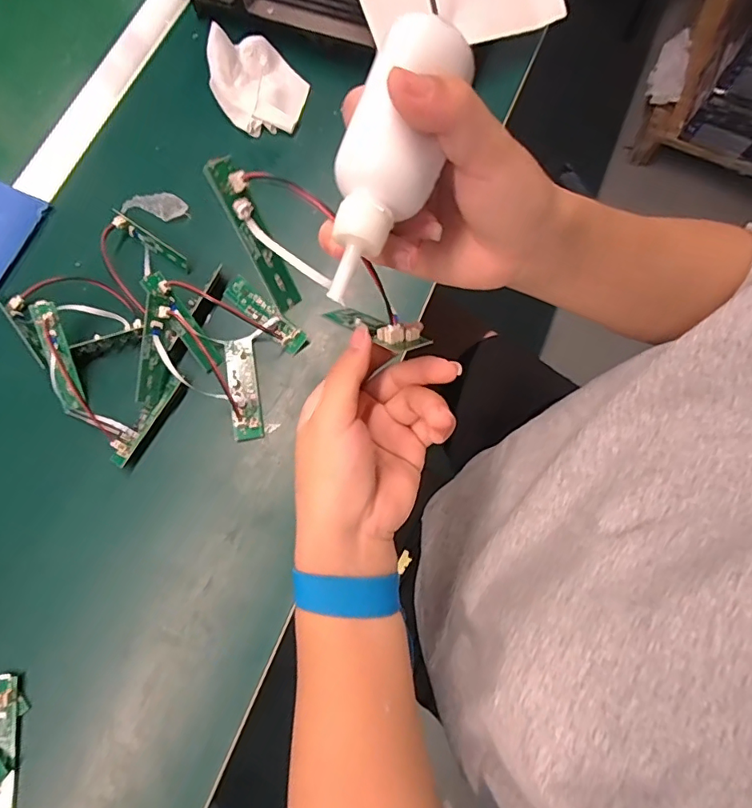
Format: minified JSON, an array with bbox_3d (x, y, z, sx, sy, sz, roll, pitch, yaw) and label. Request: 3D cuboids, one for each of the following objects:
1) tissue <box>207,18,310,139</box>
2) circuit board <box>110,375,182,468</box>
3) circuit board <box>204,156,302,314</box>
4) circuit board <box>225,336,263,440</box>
[{"bbox_3d":[-0.110,-0.303,0.457,0.087,0.041,0.092,-12,75,-3],"label":"tissue"},{"bbox_3d":[-0.182,0.011,0.384,0.016,0.010,0.078,26,77,7],"label":"circuit board"},{"bbox_3d":[-0.065,-0.090,0.268,0.016,0.083,0.008,-30,32,-7],"label":"circuit board"},{"bbox_3d":[-0.106,-0.014,0.395,0.023,0.006,0.086,-6,73,-20],"label":"circuit board"}]

